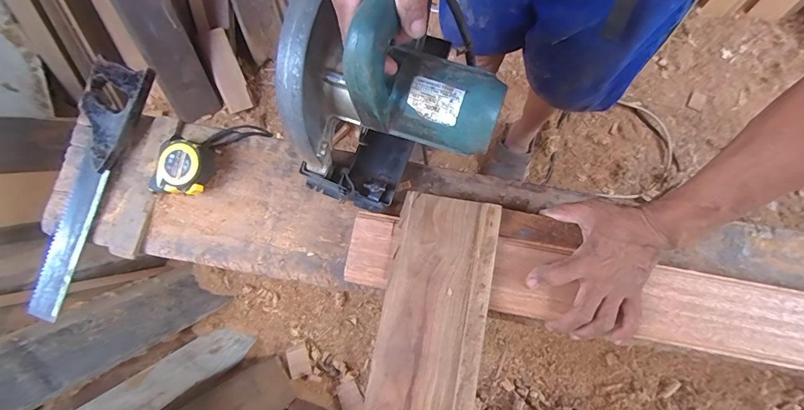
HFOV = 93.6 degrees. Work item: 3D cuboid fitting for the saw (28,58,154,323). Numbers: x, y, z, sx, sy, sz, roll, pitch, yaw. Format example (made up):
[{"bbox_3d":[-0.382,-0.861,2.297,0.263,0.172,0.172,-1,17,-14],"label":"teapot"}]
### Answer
[{"bbox_3d":[-0.432,-0.029,0.506,0.084,0.019,0.341,17,86,7],"label":"saw"}]

